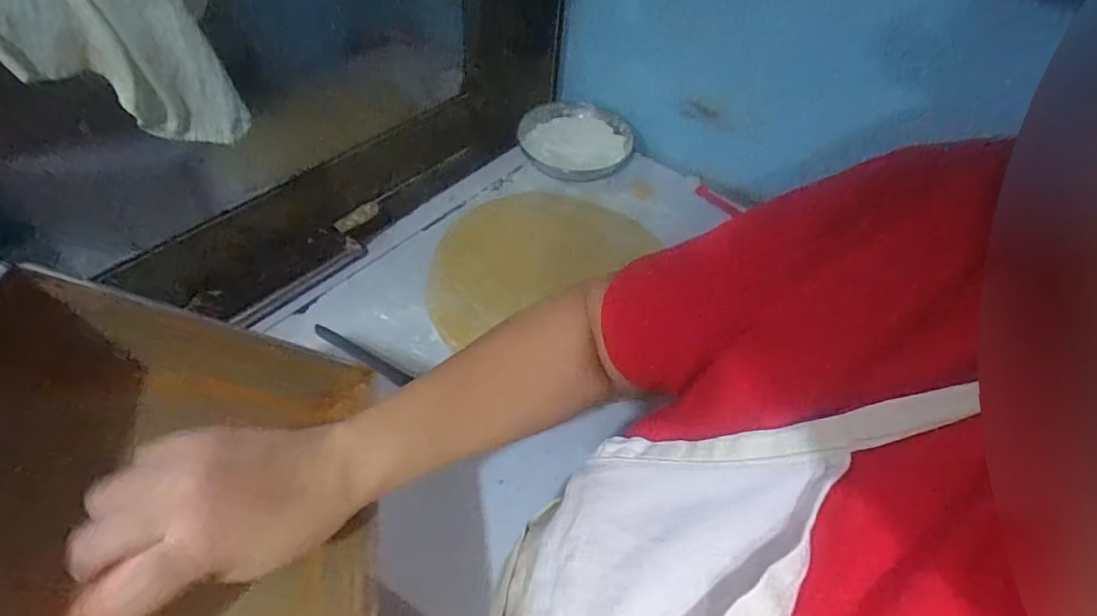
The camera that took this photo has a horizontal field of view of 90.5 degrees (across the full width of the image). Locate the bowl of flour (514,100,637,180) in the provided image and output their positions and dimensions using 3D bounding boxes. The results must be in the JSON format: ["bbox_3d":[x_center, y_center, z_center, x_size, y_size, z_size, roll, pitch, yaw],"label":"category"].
[{"bbox_3d":[0.066,-0.378,1.262,0.256,0.075,0.237,3,51,-4],"label":"bowl of flour"}]

